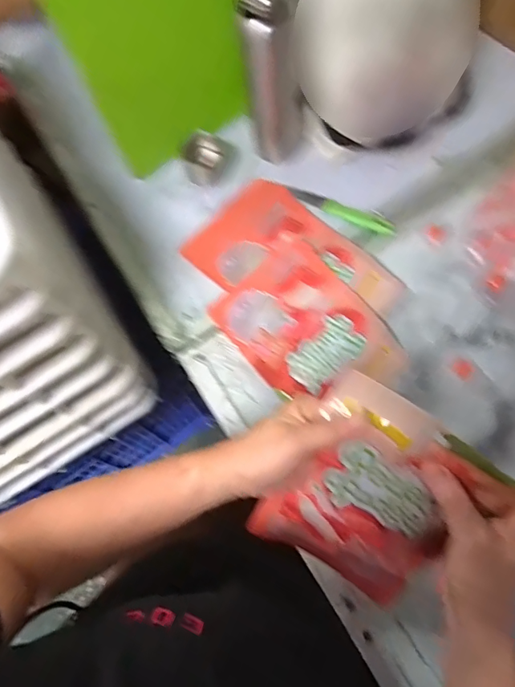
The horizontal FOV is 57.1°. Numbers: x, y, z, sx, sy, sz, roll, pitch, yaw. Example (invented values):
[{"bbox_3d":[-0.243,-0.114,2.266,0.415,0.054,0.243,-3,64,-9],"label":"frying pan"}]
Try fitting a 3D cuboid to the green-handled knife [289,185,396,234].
[{"bbox_3d":[0.118,-0.188,0.662,0.159,0.009,0.028,24,73,15],"label":"green-handled knife"}]

